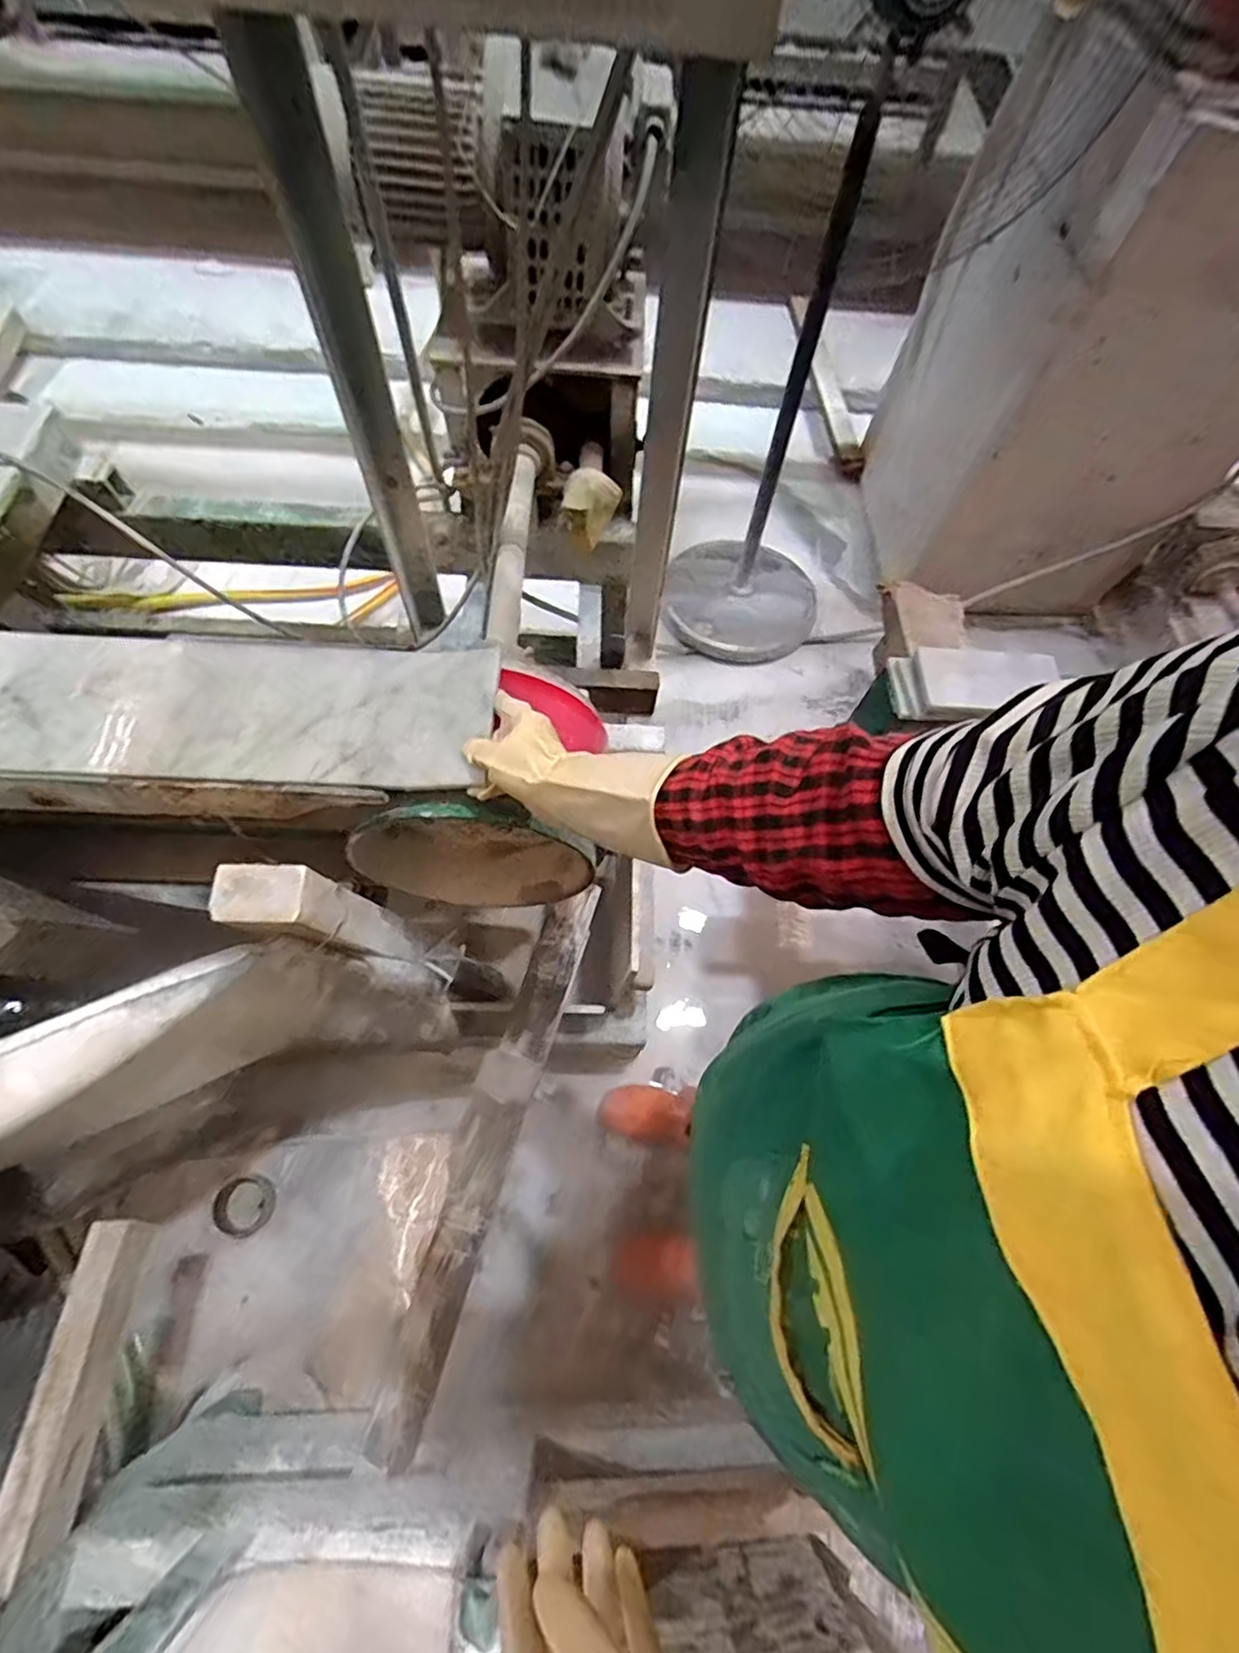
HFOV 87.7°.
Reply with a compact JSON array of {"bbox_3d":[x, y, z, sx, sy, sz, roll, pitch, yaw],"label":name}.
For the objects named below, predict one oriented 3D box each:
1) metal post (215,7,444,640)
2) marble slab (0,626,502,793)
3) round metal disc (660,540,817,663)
[{"bbox_3d":[-0.306,-0.492,0.798,0.069,0.657,0.038,-20,69,-12],"label":"metal post"},{"bbox_3d":[-0.440,-0.115,0.587,0.634,0.020,0.161,2,66,-3],"label":"marble slab"},{"bbox_3d":[0.308,-0.593,1.664,0.378,0.065,0.356,0,70,0],"label":"round metal disc"}]

